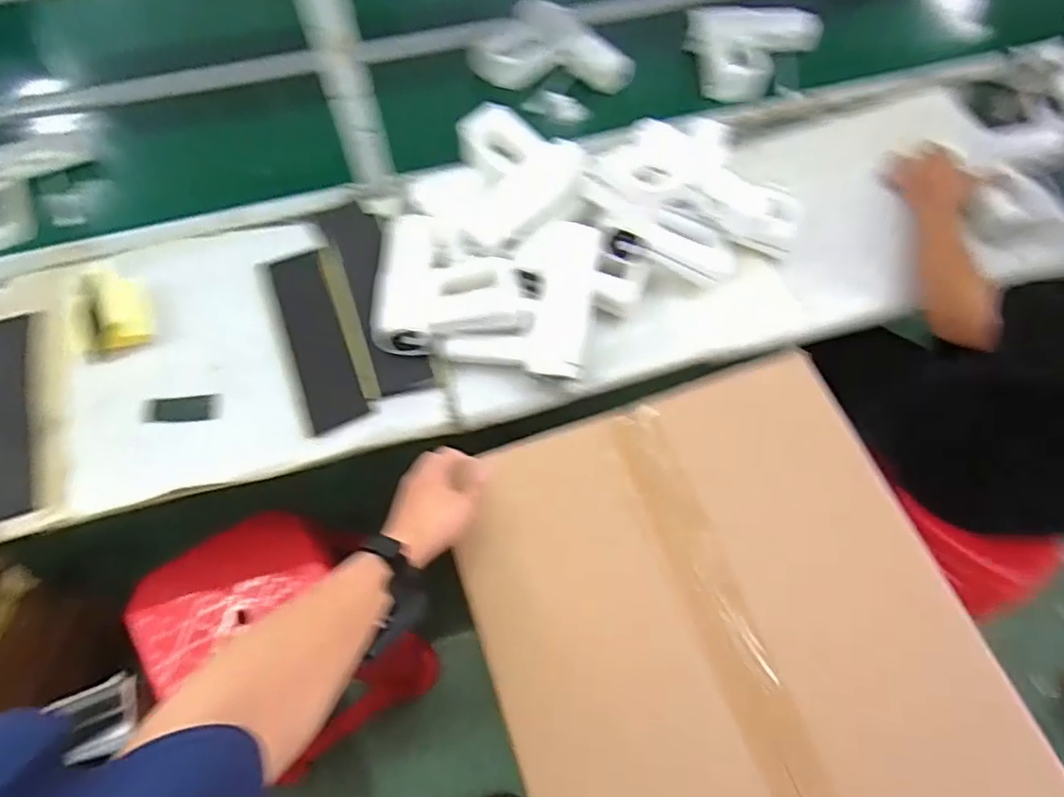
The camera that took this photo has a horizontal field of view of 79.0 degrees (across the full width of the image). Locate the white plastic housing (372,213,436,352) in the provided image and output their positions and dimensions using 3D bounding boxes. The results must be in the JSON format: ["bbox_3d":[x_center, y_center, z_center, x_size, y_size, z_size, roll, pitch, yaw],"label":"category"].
[{"bbox_3d":[-0.173,-0.170,0.888,0.076,0.056,0.245,-2,63,-3],"label":"white plastic housing"}]

